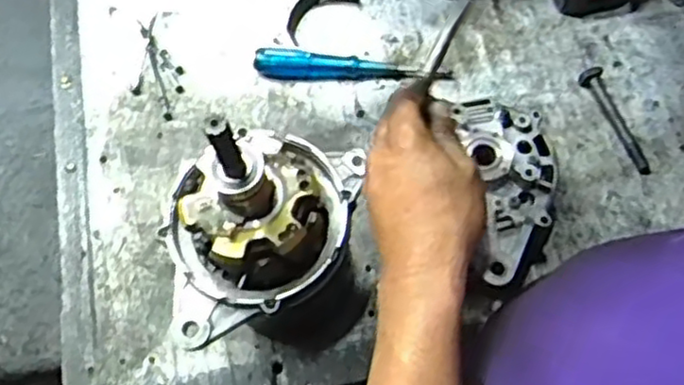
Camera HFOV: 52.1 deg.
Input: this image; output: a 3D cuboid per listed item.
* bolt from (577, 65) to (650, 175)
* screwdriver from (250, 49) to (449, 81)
[{"bbox_3d":[0.262,-0.070,0.673,0.020,0.015,0.116,-18,68,-6],"label":"bolt"},{"bbox_3d":[0.009,-0.129,0.705,0.191,0.023,0.025,0,67,2],"label":"screwdriver"}]

